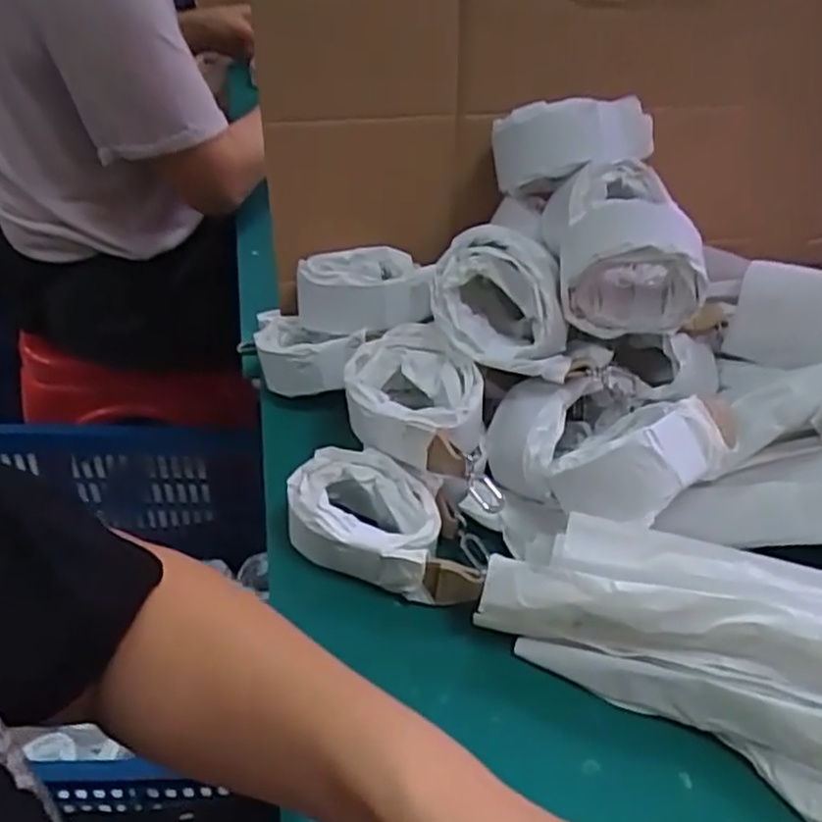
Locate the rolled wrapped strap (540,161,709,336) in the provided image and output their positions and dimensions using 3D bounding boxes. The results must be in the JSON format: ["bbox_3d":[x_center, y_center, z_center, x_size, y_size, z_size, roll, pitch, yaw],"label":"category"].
[{"bbox_3d":[0.155,-0.120,0.542,0.098,0.082,0.127,4,42,-1],"label":"rolled wrapped strap"}]

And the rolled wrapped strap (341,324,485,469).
[{"bbox_3d":[0.001,-0.008,0.532,0.095,0.053,0.112,-3,42,-9],"label":"rolled wrapped strap"}]

